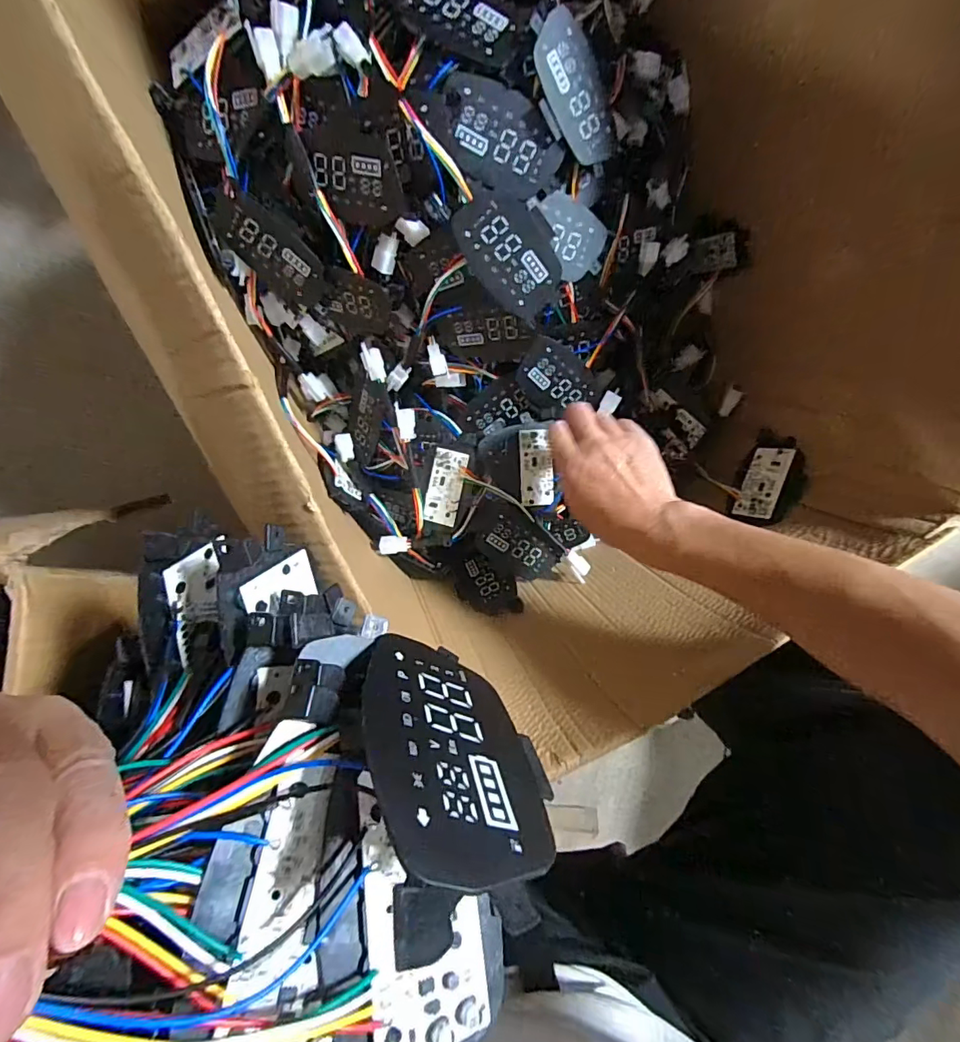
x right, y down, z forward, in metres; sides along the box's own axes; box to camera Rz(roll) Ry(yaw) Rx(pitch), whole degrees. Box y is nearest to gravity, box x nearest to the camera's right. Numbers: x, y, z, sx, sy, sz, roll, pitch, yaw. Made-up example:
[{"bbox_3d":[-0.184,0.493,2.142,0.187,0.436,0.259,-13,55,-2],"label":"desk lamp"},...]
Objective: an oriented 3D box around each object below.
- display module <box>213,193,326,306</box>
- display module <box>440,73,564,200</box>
[{"bbox_3d":[-0.189,-0.247,0.458,0.102,0.059,0.013,36,43,-26],"label":"display module"},{"bbox_3d":[0.018,-0.304,0.402,0.097,0.005,0.068,7,114,-13],"label":"display module"}]

